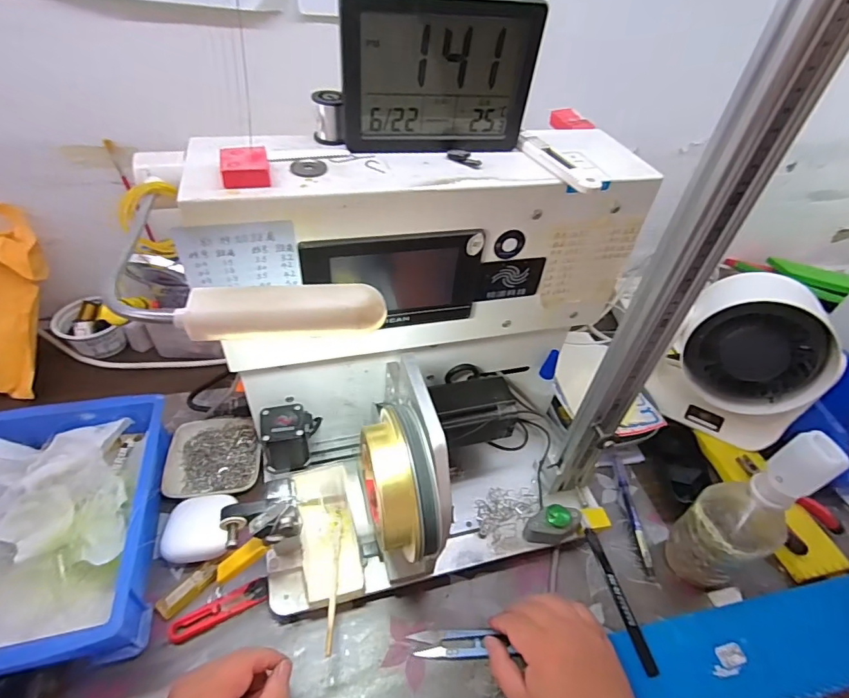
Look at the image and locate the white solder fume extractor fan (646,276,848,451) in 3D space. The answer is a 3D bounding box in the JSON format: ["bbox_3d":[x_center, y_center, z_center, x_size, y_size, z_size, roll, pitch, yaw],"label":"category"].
[{"bbox_3d":[0.388,0.012,0.569,0.164,0.181,0.096,25,47,17],"label":"white solder fume extractor fan"}]

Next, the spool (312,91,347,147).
[{"bbox_3d":[-0.071,-0.170,0.346,0.022,0.034,0.020,-2,45,-9],"label":"spool"}]

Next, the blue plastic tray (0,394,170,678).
[{"bbox_3d":[-0.349,0.165,0.439,0.183,0.067,0.246,-5,46,-12],"label":"blue plastic tray"}]

